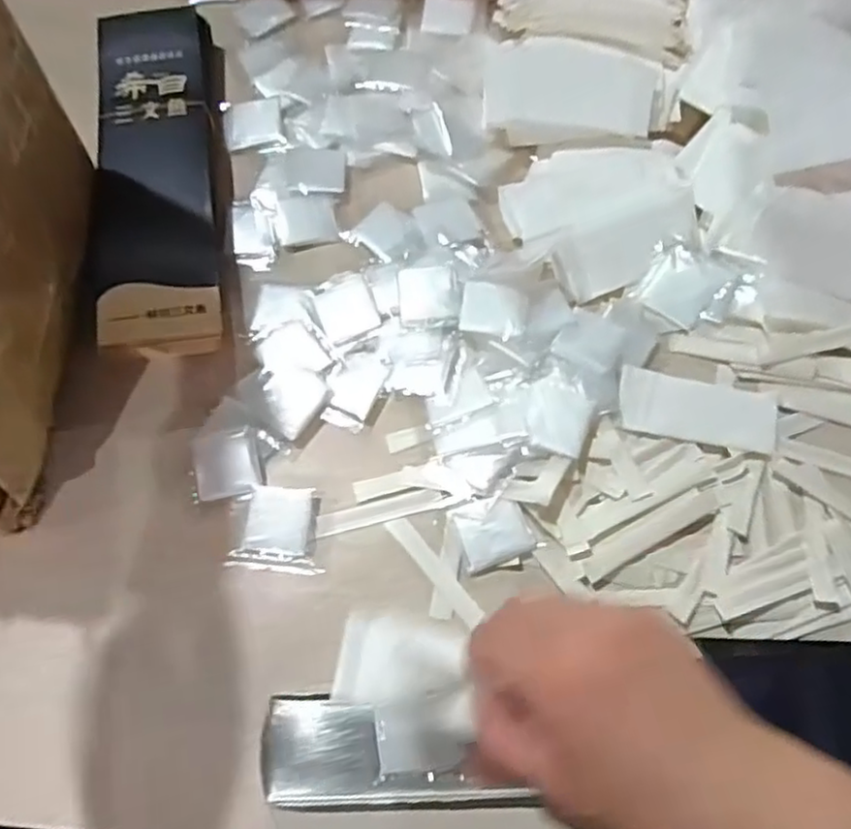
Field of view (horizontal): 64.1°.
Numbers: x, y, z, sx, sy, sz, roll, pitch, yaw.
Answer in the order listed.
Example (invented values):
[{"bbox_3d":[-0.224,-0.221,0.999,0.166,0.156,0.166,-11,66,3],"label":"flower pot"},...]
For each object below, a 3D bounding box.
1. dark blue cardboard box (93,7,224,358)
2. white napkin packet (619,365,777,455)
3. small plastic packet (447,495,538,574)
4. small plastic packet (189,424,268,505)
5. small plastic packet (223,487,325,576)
[{"bbox_3d":[-0.187,-0.176,0.481,0.085,0.036,0.291,-9,71,-2],"label":"dark blue cardboard box"},{"bbox_3d":[0.172,-0.005,0.430,0.097,0.006,0.045,10,72,4],"label":"white napkin packet"},{"bbox_3d":[0.041,0.070,0.407,0.042,0.006,0.039,-15,72,-4],"label":"small plastic packet"},{"bbox_3d":[-0.121,0.031,0.414,0.045,0.004,0.045,-12,71,-3],"label":"small plastic packet"},{"bbox_3d":[-0.089,0.068,0.409,0.052,0.004,0.049,3,71,2],"label":"small plastic packet"}]

